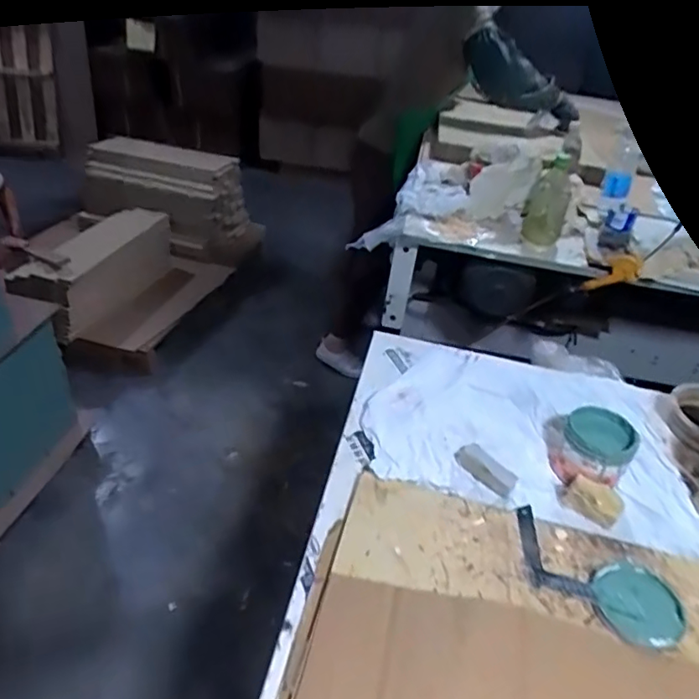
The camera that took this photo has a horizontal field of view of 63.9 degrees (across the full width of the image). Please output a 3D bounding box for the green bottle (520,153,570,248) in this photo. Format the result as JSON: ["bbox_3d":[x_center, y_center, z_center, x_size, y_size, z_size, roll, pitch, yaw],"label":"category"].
[{"bbox_3d":[0.429,-0.326,1.205,0.080,0.176,0.090,18,37,14],"label":"green bottle"}]

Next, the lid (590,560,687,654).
[{"bbox_3d":[0.278,0.241,0.538,0.091,0.016,0.083,5,36,-4],"label":"lid"}]

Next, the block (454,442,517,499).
[{"bbox_3d":[0.163,0.145,0.675,0.075,0.025,0.030,37,45,18],"label":"block"}]

